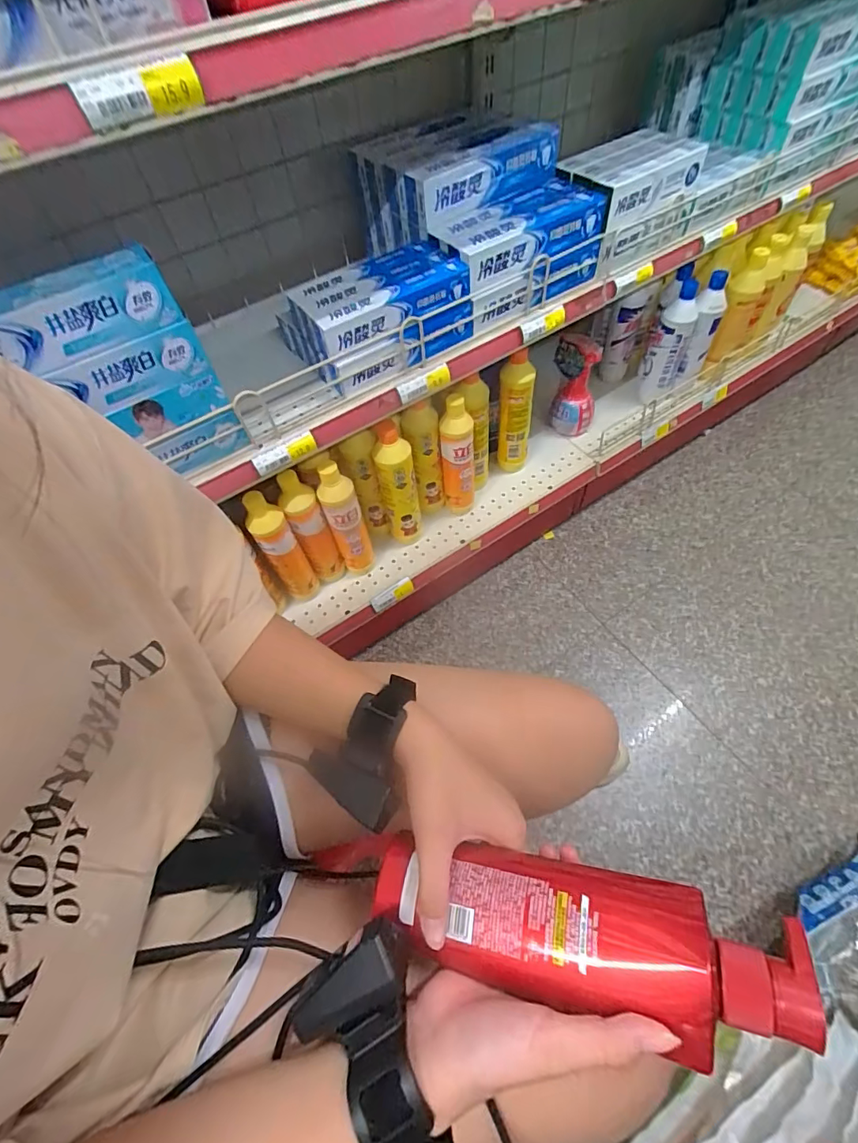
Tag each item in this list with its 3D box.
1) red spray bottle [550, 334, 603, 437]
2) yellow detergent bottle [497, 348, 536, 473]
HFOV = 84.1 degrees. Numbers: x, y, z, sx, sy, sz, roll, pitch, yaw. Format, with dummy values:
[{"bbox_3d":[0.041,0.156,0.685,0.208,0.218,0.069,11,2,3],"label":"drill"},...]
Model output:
[{"bbox_3d":[0.284,-0.358,0.926,0.070,0.170,0.087,-6,58,1],"label":"red spray bottle"},{"bbox_3d":[0.153,-0.275,0.845,0.055,0.247,0.047,10,59,11],"label":"yellow detergent bottle"}]

